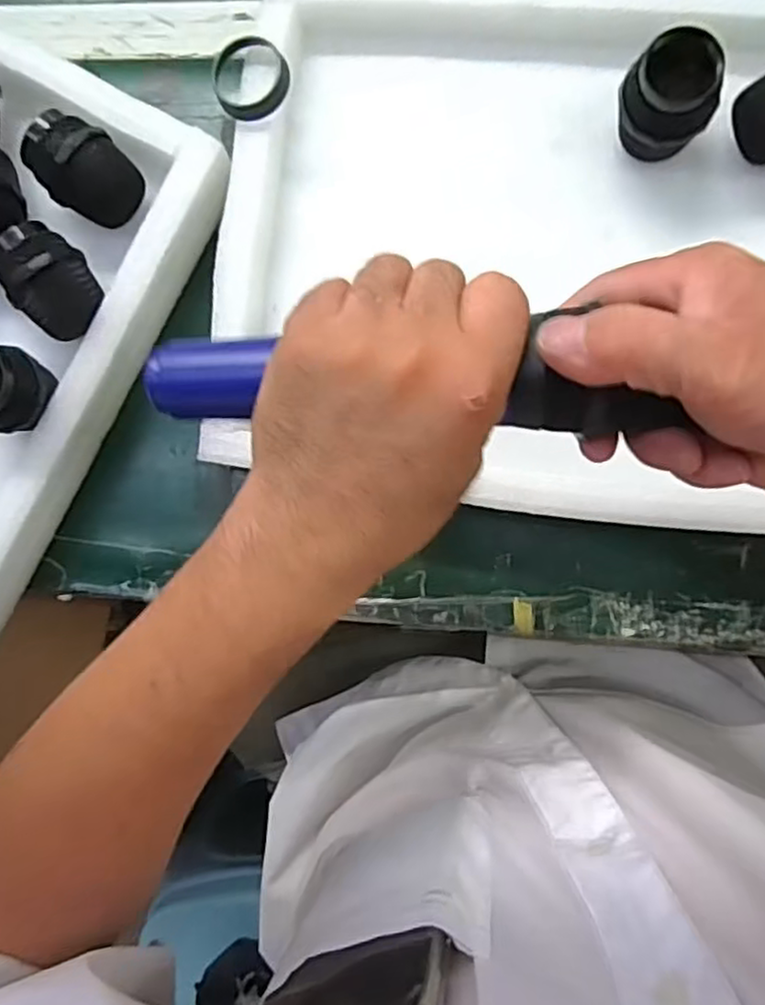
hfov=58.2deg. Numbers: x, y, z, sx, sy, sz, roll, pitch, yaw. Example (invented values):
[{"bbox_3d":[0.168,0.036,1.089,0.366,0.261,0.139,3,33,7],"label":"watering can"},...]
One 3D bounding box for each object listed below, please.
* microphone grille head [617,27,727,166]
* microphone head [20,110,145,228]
[{"bbox_3d":[0.149,-0.208,0.361,0.044,0.053,0.044,0,87,7],"label":"microphone grille head"},{"bbox_3d":[-0.175,-0.196,0.402,0.048,0.038,0.060,-42,83,3],"label":"microphone head"}]

